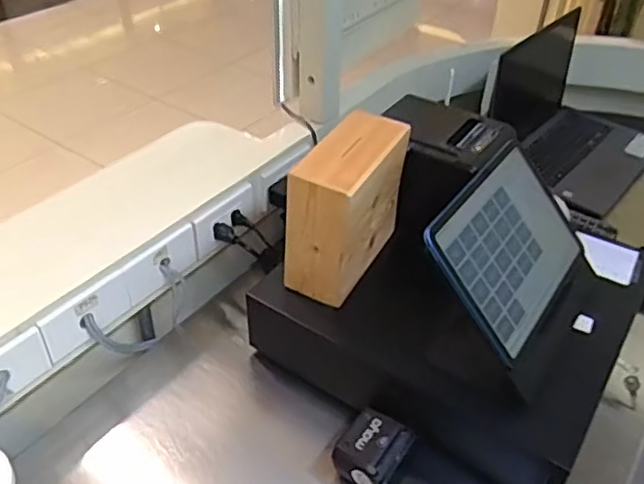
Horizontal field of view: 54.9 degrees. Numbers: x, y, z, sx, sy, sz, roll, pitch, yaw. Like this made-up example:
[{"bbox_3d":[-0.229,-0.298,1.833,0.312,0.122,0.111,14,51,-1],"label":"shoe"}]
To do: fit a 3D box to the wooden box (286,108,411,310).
[{"bbox_3d":[0.036,-0.047,0.791,0.083,0.179,0.185,22,44,21],"label":"wooden box"}]

